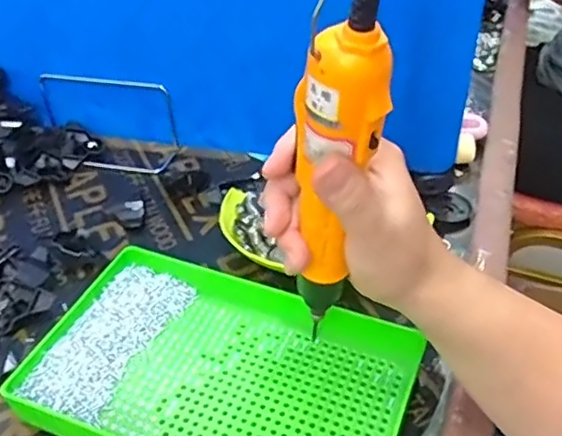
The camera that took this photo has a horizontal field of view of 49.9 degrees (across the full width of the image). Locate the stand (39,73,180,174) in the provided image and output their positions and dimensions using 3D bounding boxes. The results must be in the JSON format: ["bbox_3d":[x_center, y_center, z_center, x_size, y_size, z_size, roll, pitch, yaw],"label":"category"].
[{"bbox_3d":[-0.194,-0.107,0.647,0.155,0.071,0.062,10,43,12],"label":"stand"}]

